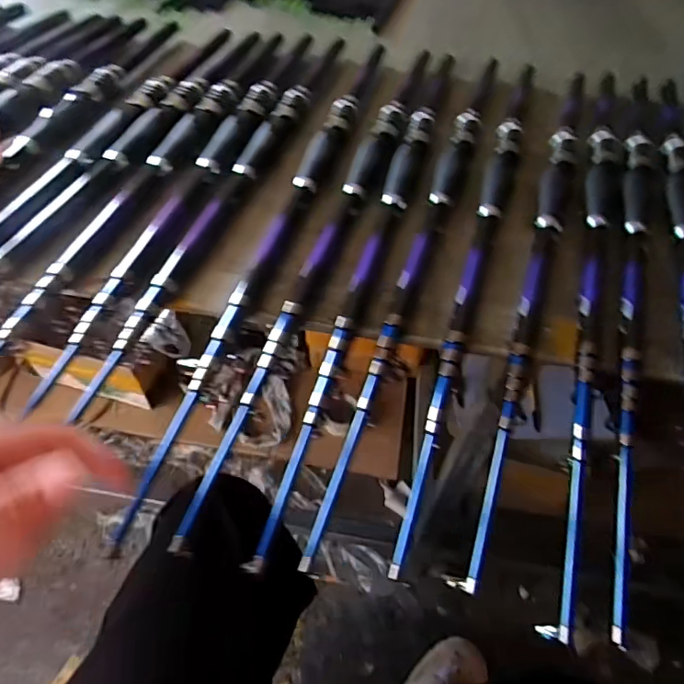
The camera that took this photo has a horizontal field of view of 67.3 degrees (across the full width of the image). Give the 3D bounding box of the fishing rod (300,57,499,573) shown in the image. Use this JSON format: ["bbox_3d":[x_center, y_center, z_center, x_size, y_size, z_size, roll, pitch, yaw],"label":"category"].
[{"bbox_3d":[0.097,-0.130,0.517,0.030,0.025,0.648,17,55,10],"label":"fishing rod"}]

